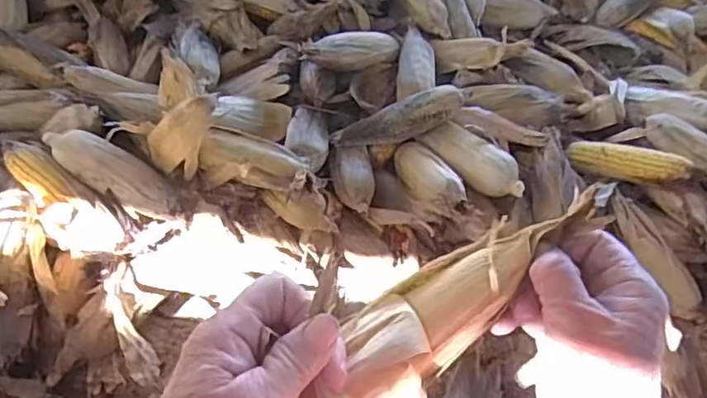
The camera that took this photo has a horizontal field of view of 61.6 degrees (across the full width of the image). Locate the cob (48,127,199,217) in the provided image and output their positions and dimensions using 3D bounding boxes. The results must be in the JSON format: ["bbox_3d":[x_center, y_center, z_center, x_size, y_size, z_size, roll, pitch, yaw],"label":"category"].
[{"bbox_3d":[-0.311,-0.034,0.768,0.225,0.049,0.060,25,55,12],"label":"cob"}]

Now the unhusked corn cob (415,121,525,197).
[{"bbox_3d":[0.163,-0.057,0.828,0.062,0.048,0.176,-26,44,-22],"label":"unhusked corn cob"}]

